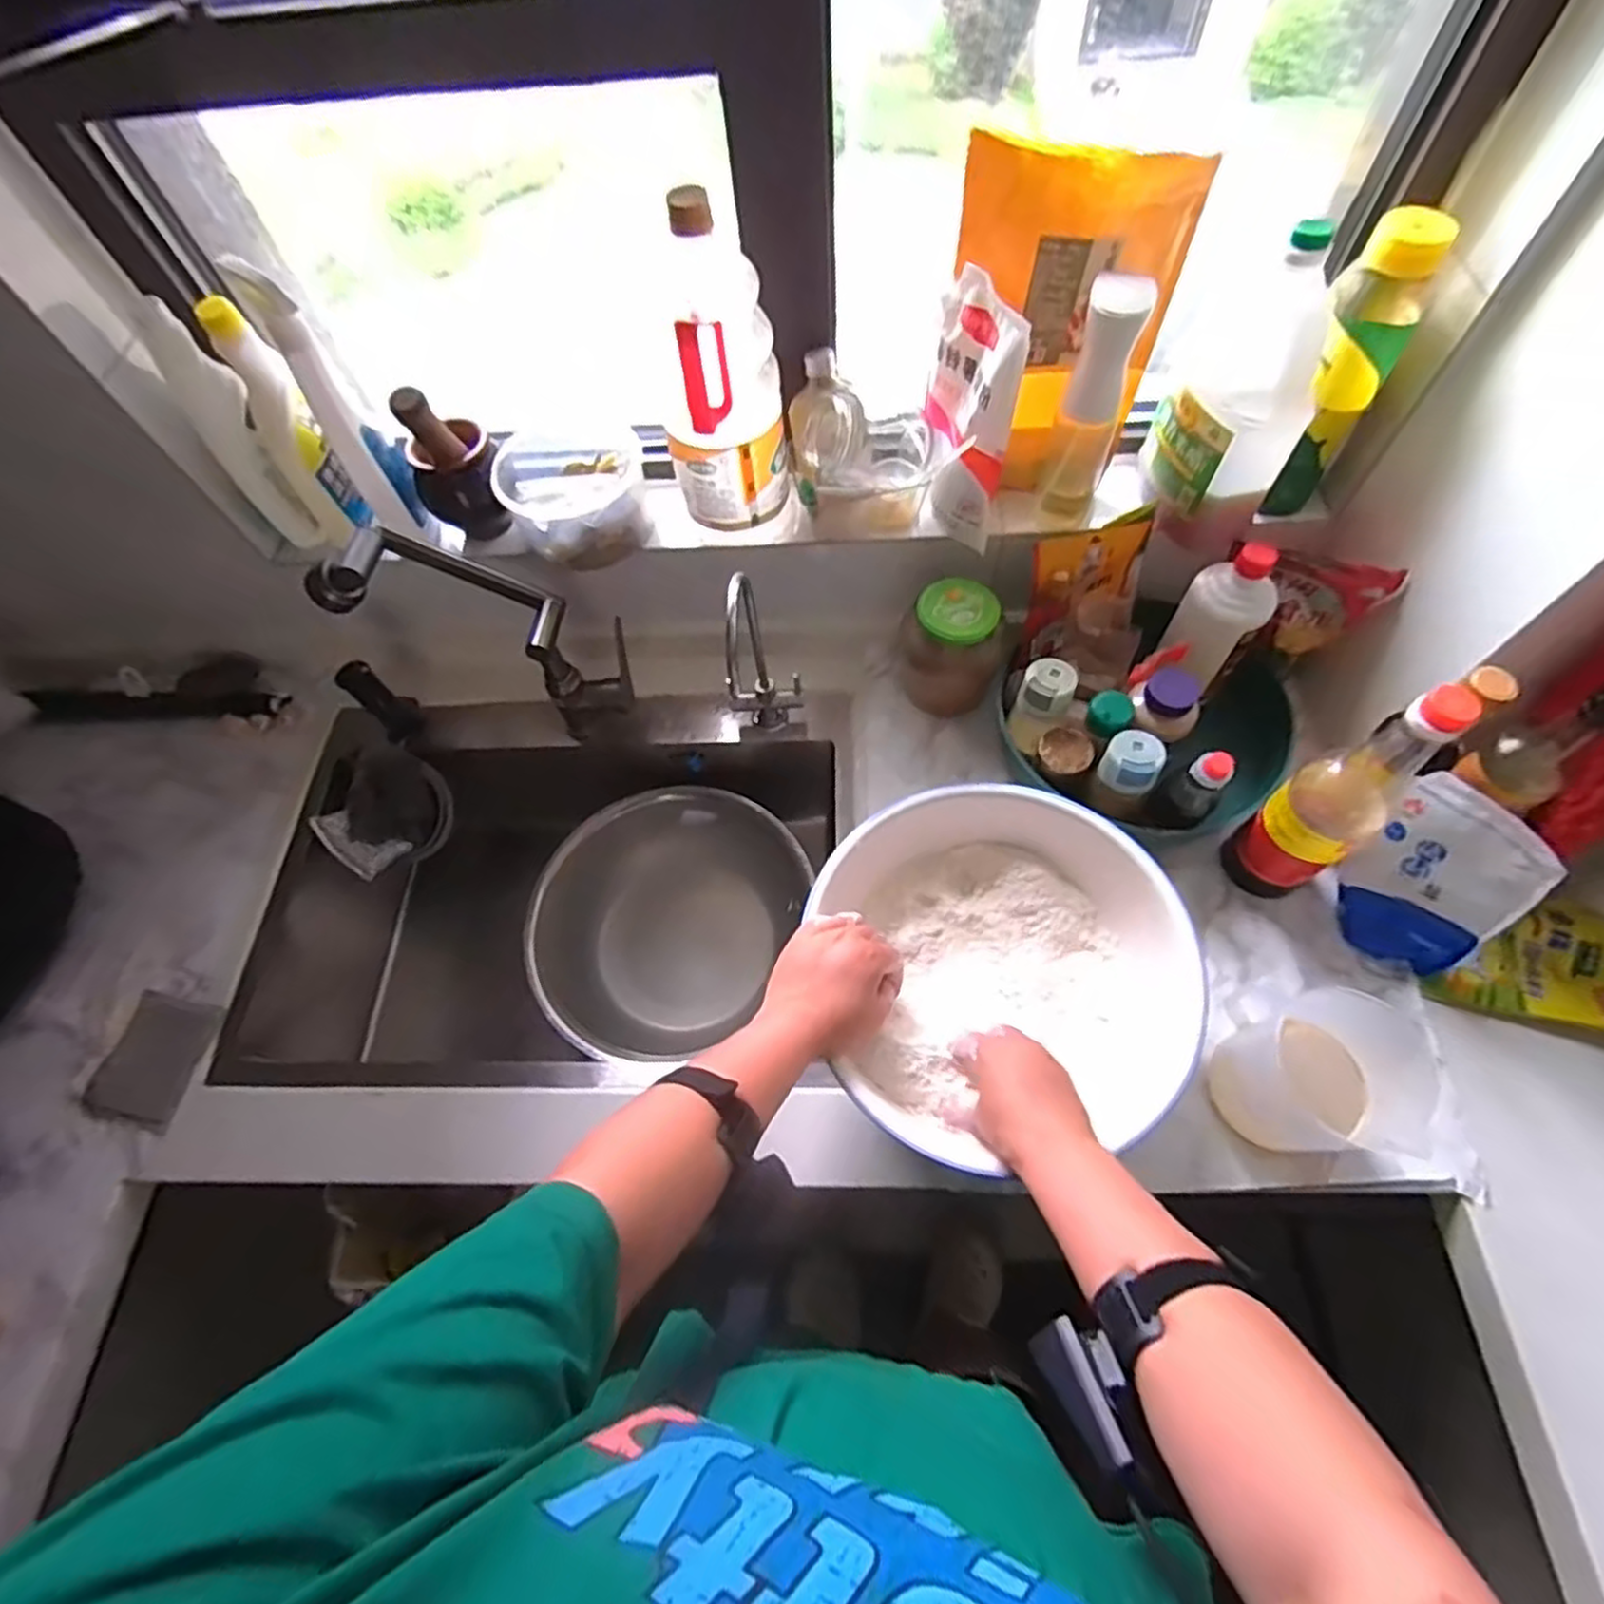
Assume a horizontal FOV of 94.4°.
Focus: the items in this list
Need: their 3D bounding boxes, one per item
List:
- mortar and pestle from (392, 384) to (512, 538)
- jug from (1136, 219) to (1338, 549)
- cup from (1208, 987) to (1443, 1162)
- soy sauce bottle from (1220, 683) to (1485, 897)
[{"bbox_3d":[-0.343,-0.333,0.732,0.083,0.178,0.069,-25,63,-9],"label":"mortar and pestle"},{"bbox_3d":[0.381,-0.351,0.653,0.118,0.245,0.092,24,66,16],"label":"jug"},{"bbox_3d":[0.418,0.220,0.613,0.122,0.107,0.121,5,63,7],"label":"cup"},{"bbox_3d":[0.459,-0.006,0.626,0.089,0.275,0.074,-28,64,-10],"label":"soy sauce bottle"}]

